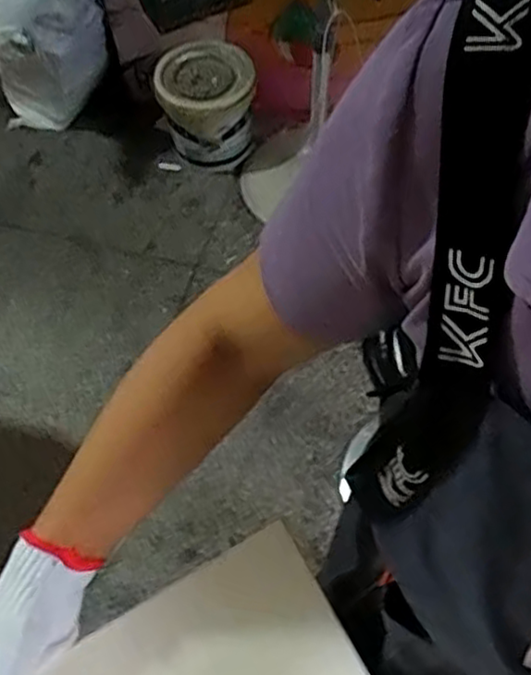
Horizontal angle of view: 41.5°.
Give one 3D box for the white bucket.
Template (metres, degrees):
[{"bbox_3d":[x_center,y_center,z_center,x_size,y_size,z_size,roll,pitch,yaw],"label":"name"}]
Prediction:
[{"bbox_3d":[-0.152,-0.606,1.850,0.243,0.232,0.227,-12,59,-5],"label":"white bucket"}]

